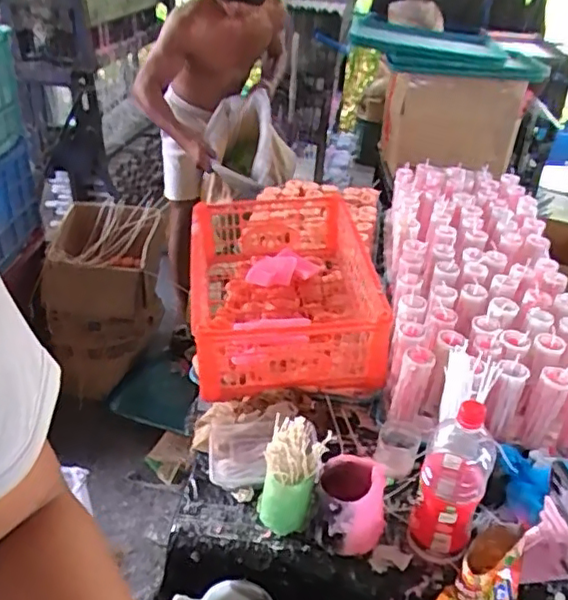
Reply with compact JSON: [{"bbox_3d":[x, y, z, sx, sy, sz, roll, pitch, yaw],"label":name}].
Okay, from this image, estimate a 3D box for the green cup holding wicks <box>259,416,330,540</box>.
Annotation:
[{"bbox_3d":[0.011,0.237,0.820,0.083,0.140,0.084,10,34,10],"label":"green cup holding wicks"}]

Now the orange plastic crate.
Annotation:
[{"bbox_3d":[-0.012,-0.034,1.136,0.317,0.150,0.481,-3,34,-8],"label":"orange plastic crate"}]

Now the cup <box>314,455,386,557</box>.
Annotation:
[{"bbox_3d":[0.089,0.273,0.807,0.088,0.096,0.084,2,33,-1],"label":"cup"}]

